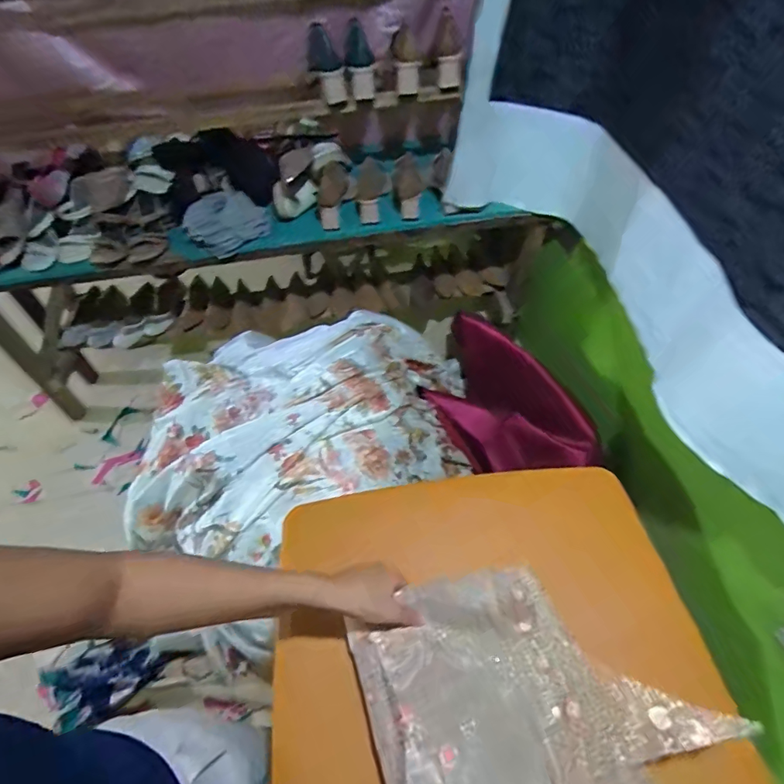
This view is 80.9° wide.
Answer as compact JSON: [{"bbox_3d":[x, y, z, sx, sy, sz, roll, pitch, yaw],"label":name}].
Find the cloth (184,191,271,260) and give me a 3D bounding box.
[{"bbox_3d":[-0.427,-0.442,1.170,0.194,0.063,0.197,-26,57,-15],"label":"cloth"}]

